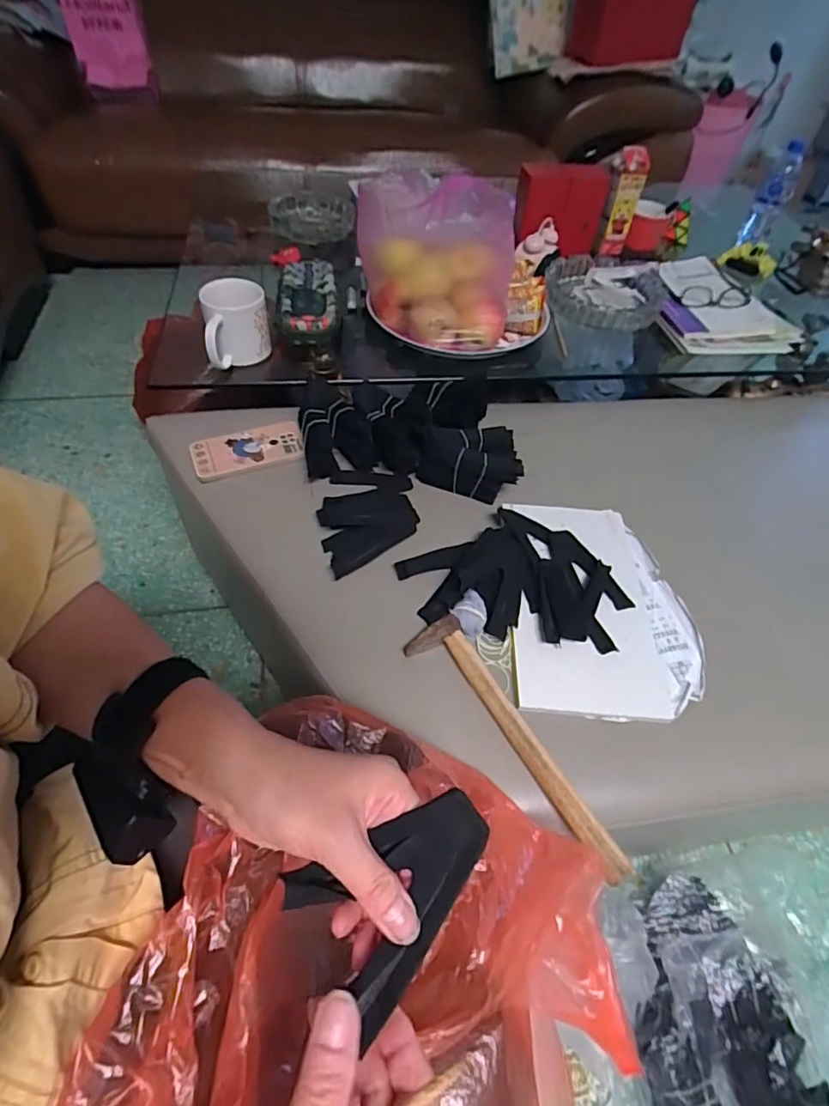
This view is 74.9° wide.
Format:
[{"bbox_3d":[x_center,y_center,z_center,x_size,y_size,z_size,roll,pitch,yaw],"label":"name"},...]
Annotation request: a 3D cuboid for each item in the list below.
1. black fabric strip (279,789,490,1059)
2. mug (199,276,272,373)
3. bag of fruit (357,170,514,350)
[{"bbox_3d":[-0.008,0.165,0.276,0.098,0.024,0.074,-35,64,-25],"label":"black fabric strip"},{"bbox_3d":[-0.260,-0.331,0.788,0.092,0.095,0.086,-12,54,-14],"label":"mug"},{"bbox_3d":[0.033,-0.433,0.798,0.217,0.188,0.181,0,52,-5],"label":"bag of fruit"}]

